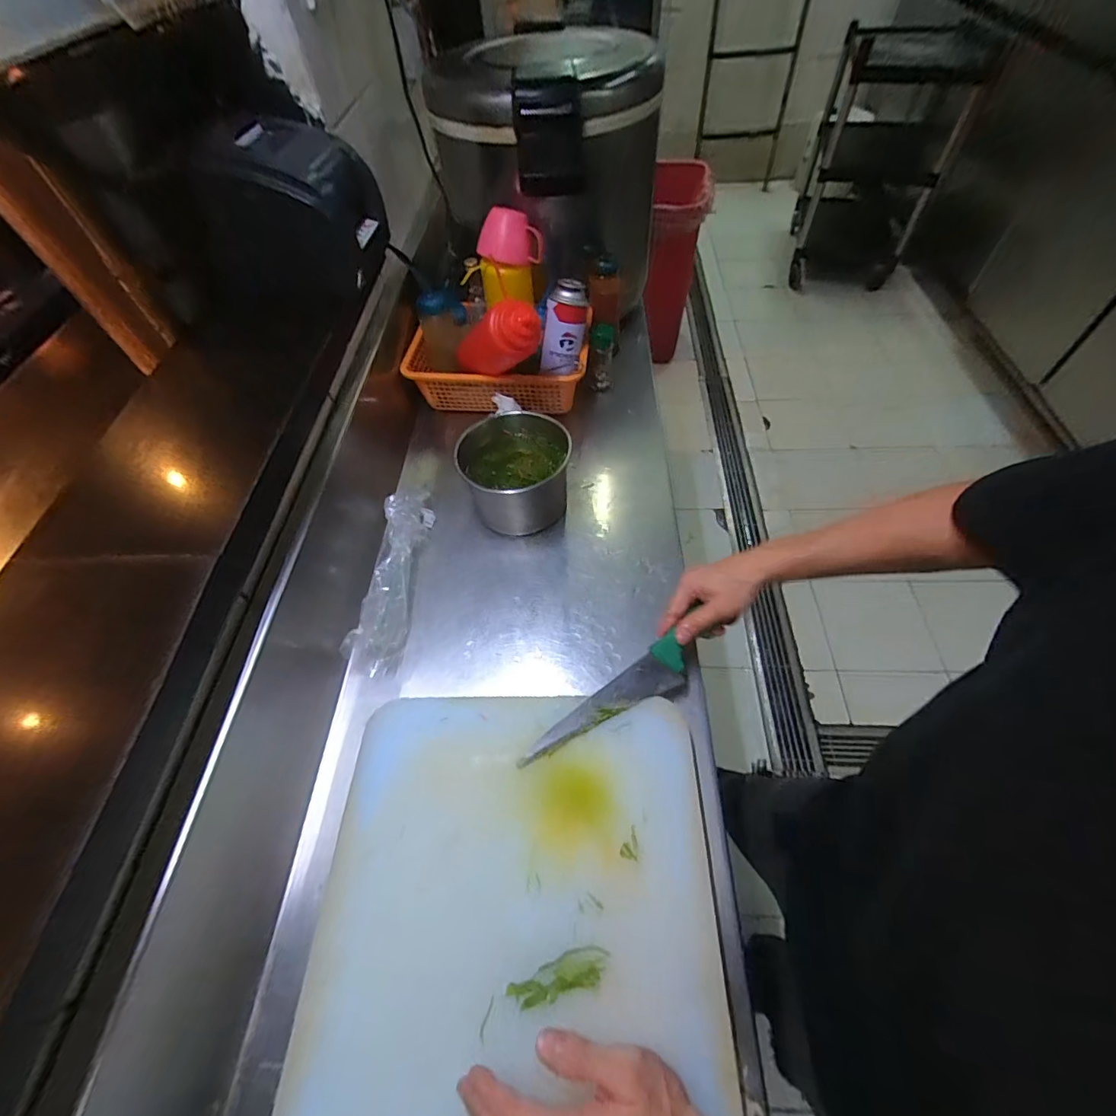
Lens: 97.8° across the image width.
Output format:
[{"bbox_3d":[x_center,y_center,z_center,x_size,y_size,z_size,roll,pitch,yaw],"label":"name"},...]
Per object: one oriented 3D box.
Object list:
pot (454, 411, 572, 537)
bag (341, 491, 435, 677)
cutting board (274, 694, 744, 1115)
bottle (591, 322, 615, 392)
[{"bbox_3d":[-0.055,-0.114,0.698,0.150,0.118,0.164,-2,56,3],"label":"pot"},{"bbox_3d":[-0.218,0.016,0.654,0.060,0.047,0.277,1,56,6],"label":"bag"},{"bbox_3d":[-0.039,0.309,0.416,0.342,0.031,0.383,-1,56,4],"label":"cutting board"},{"bbox_3d":[0.077,-0.340,0.841,0.039,0.124,0.045,2,56,6],"label":"bottle"}]

